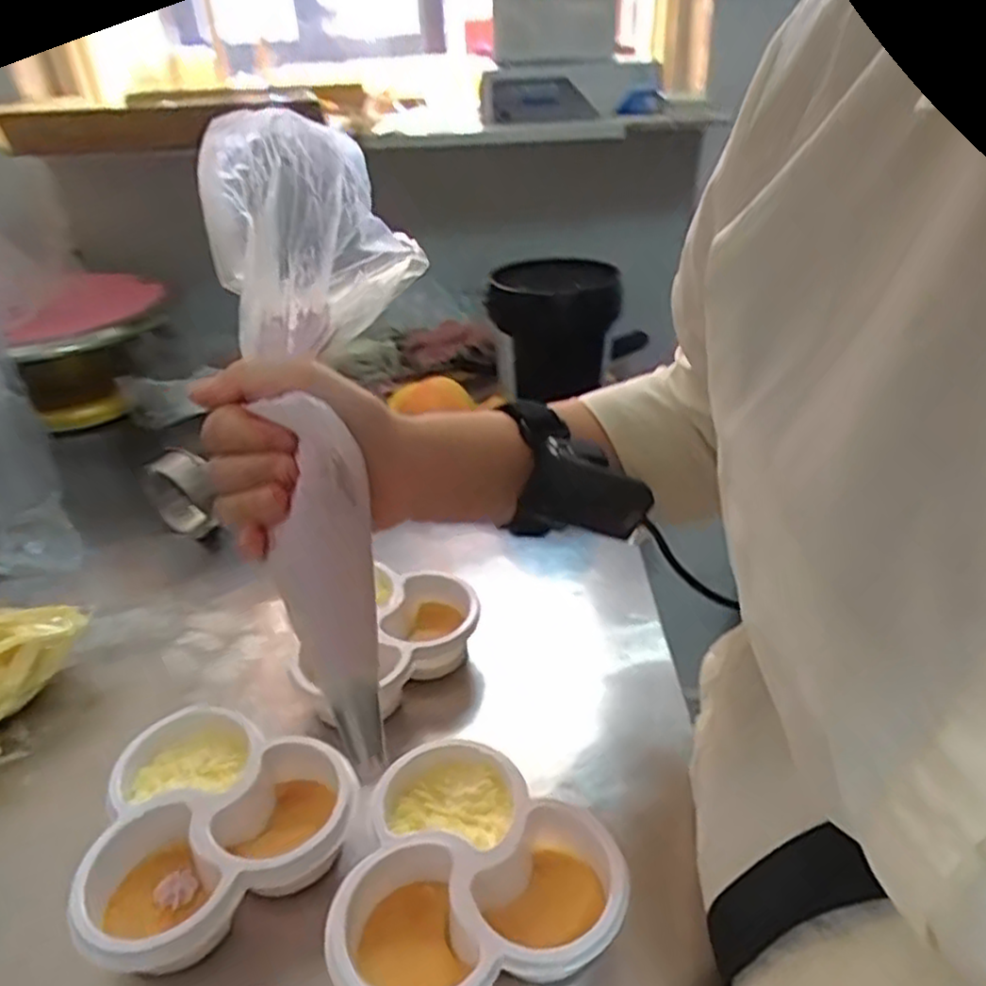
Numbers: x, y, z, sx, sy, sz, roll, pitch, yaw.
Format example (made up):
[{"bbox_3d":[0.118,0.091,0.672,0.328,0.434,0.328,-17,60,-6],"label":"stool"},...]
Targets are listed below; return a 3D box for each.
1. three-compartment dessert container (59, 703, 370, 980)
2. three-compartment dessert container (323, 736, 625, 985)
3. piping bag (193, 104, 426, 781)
[{"bbox_3d":[-0.153,0.182,0.406,0.138,0.045,0.133,-22,37,-25],"label":"three-compartment dessert container"},{"bbox_3d":[-0.018,0.203,0.374,0.137,0.043,0.144,-30,41,-35],"label":"three-compartment dessert container"},{"bbox_3d":[-0.076,-0.040,0.347,0.107,0.114,0.308,-10,69,-8],"label":"piping bag"}]

